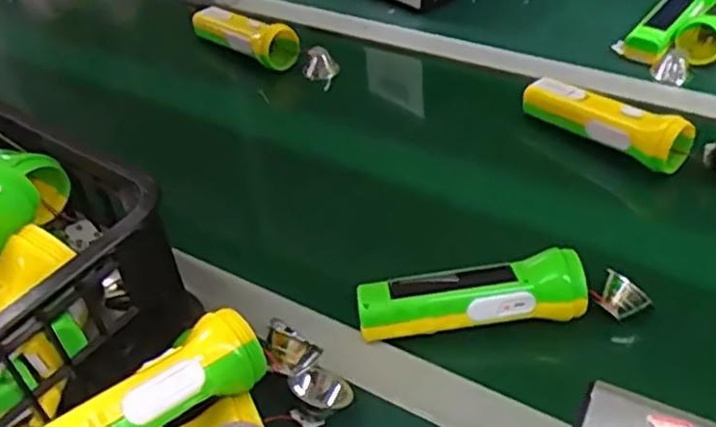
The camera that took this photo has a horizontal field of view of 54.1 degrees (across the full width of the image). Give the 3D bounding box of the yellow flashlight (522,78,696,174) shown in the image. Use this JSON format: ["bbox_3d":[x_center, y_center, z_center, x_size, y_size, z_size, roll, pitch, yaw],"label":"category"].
[{"bbox_3d":[0.235,-0.093,0.675,0.046,0.044,0.164,-35,49,-29],"label":"yellow flashlight"}]

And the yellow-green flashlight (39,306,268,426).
[{"bbox_3d":[-0.129,0.111,0.395,0.162,0.045,0.039,-35,49,-29],"label":"yellow-green flashlight"}]

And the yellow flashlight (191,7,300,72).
[{"bbox_3d":[-0.147,-0.229,0.874,0.053,0.057,0.171,-35,49,-30],"label":"yellow flashlight"}]

